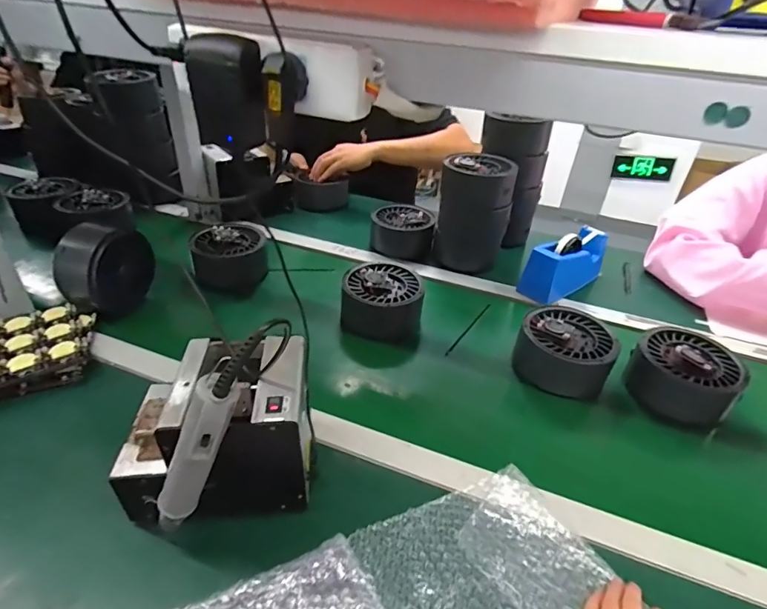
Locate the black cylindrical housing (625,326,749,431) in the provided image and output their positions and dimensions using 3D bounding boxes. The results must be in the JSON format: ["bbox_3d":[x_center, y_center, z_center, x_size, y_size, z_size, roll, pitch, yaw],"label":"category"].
[{"bbox_3d":[0.441,0.102,0.657,0.139,0.069,0.135,3,34,-2],"label":"black cylindrical housing"}]

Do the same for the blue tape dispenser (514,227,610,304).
[{"bbox_3d":[0.365,-0.084,0.887,0.210,0.101,0.065,-23,43,-34],"label":"blue tape dispenser"}]

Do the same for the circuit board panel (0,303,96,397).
[{"bbox_3d":[-0.562,0.069,0.667,0.219,0.035,0.173,-12,38,-23],"label":"circuit board panel"}]

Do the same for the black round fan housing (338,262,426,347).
[{"bbox_3d":[0.000,-0.001,0.778,0.138,0.092,0.120,5,34,1],"label":"black round fan housing"}]

